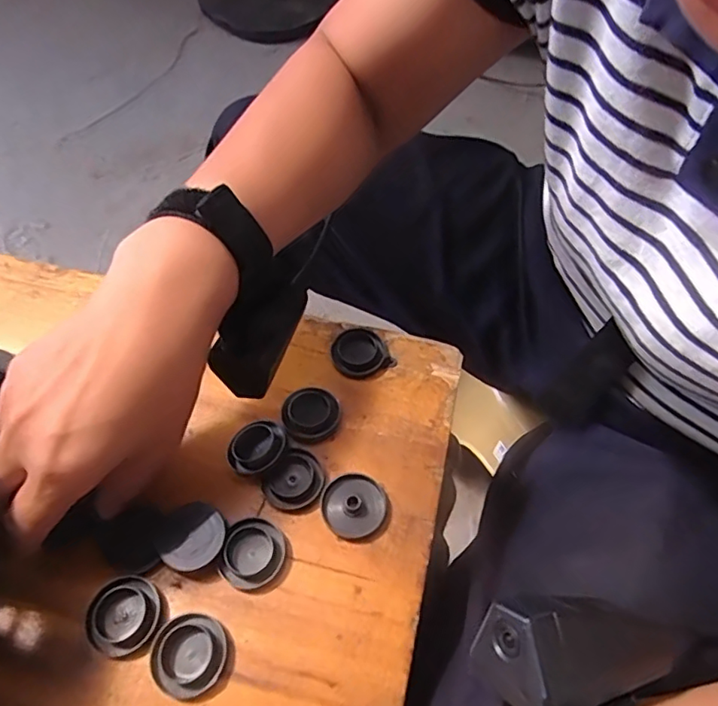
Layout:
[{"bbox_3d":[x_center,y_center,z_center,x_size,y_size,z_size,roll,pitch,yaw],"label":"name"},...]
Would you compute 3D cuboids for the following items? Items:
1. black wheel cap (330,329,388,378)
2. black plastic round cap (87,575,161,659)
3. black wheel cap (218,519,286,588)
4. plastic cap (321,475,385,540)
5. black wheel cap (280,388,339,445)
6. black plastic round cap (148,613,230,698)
[{"bbox_3d":[-0.001,-0.001,0.334,0.031,0.007,0.030,-1,56,1],"label":"black wheel cap"},{"bbox_3d":[-0.109,0.120,0.251,0.031,0.007,0.033,-1,56,1],"label":"black plastic round cap"},{"bbox_3d":[-0.052,0.097,0.266,0.029,0.010,0.031,-1,56,1],"label":"black wheel cap"},{"bbox_3d":[-0.002,0.078,0.280,0.031,0.007,0.032,-1,56,1],"label":"plastic cap"},{"bbox_3d":[-0.027,0.035,0.310,0.032,0.007,0.031,-1,56,1],"label":"black wheel cap"},{"bbox_3d":[-0.076,0.134,0.243,0.032,0.008,0.033,-1,56,1],"label":"black plastic round cap"}]

